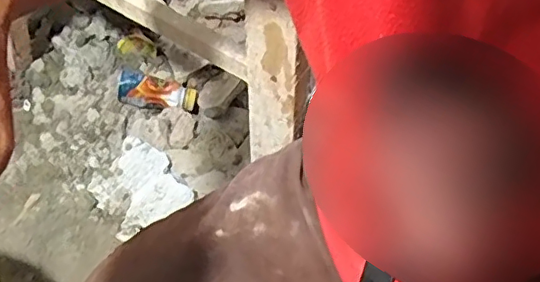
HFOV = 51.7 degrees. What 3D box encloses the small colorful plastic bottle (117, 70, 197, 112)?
[{"bbox_3d":[-0.200,-0.080,0.983,0.134,0.071,0.044,9,54,-16],"label":"small colorful plastic bottle"}]

